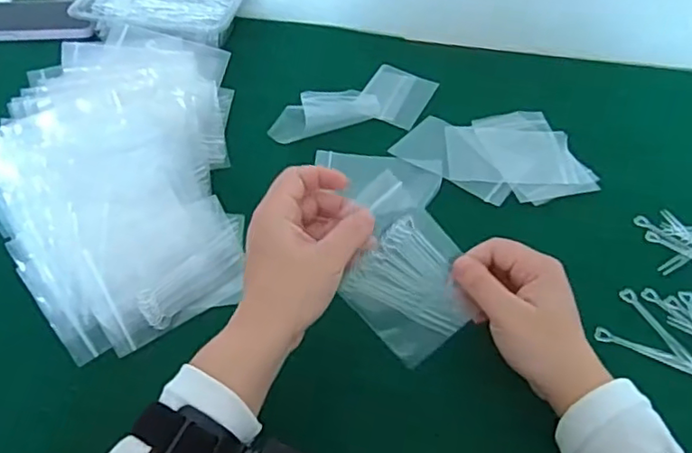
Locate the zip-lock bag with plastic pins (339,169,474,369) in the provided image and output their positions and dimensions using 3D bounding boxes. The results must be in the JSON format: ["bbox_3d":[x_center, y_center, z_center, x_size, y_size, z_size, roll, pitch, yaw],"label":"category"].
[{"bbox_3d":[0.038,0.033,0.410,0.080,0.120,0.007,-42,14,-1],"label":"zip-lock bag with plastic pins"}]

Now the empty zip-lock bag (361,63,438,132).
[{"bbox_3d":[0.054,-0.143,0.646,0.069,0.007,0.081,20,52,15],"label":"empty zip-lock bag"}]

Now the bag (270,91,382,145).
[{"bbox_3d":[-0.024,-0.118,0.614,0.118,0.021,0.060,-24,54,-20],"label":"bag"}]

